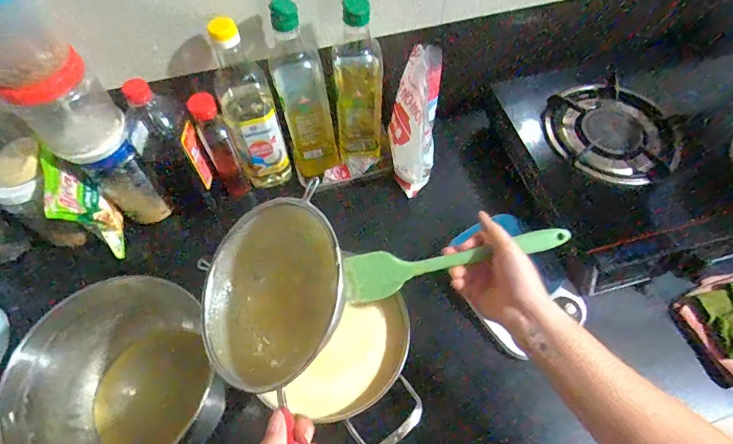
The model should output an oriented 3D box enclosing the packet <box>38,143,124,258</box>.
[{"bbox_3d":[-0.402,-0.021,0.609,0.035,0.164,0.086,-11,61,-6],"label":"packet"}]

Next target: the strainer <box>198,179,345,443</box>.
[{"bbox_3d":[-0.079,0.122,0.379,0.144,0.071,0.317,-13,61,-6],"label":"strainer"}]

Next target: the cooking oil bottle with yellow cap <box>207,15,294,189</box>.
[{"bbox_3d":[-0.174,-0.166,0.620,0.072,0.273,0.079,-21,62,-11],"label":"cooking oil bottle with yellow cap"}]

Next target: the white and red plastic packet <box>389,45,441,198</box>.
[{"bbox_3d":[0.073,-0.154,0.668,0.074,0.231,0.080,6,19,4],"label":"white and red plastic packet"}]

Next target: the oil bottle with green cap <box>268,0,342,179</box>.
[{"bbox_3d":[-0.089,-0.173,0.611,0.075,0.267,0.076,-17,61,-9],"label":"oil bottle with green cap"}]

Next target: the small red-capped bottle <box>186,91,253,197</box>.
[{"bbox_3d":[-0.221,-0.108,0.641,0.043,0.186,0.042,-31,64,-16],"label":"small red-capped bottle"}]

